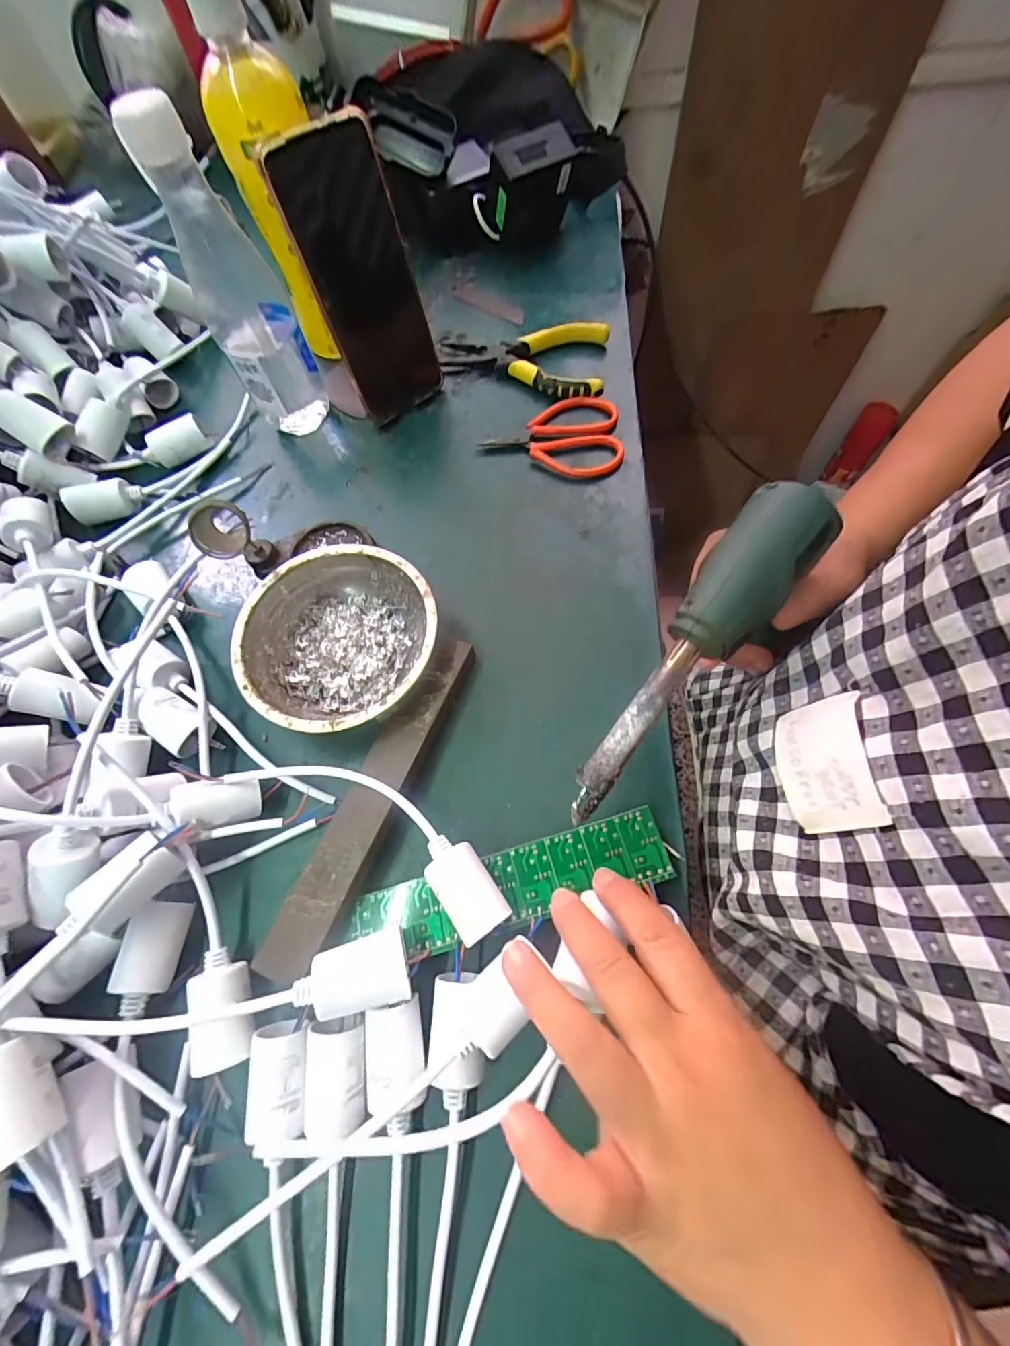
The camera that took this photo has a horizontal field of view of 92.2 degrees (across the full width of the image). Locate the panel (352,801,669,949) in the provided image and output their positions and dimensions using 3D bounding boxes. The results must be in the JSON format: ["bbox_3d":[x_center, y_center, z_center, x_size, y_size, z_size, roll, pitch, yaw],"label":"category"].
[{"bbox_3d":[0.003,0.116,0.266,0.172,0.005,0.037,-16,68,-2],"label":"panel"}]

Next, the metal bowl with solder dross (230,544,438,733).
[{"bbox_3d":[-0.107,-0.019,0.325,0.125,0.041,0.122,-1,68,2],"label":"metal bowl with solder dross"}]

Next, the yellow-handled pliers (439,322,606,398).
[{"bbox_3d":[0.013,-0.274,0.420,0.144,0.017,0.072,7,69,6],"label":"yellow-handled pliers"}]

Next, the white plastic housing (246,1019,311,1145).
[{"bbox_3d":[-0.107,0.197,0.241,0.026,0.032,0.045,-13,68,-2],"label":"white plastic housing"}]

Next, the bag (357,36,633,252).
[{"bbox_3d":[-0.010,-0.470,0.443,0.219,0.119,0.132,-3,68,2],"label":"bag"}]

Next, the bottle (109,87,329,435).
[{"bbox_3d":[-0.192,-0.275,0.353,0.060,0.194,0.062,-25,69,-7],"label":"bottle"}]

